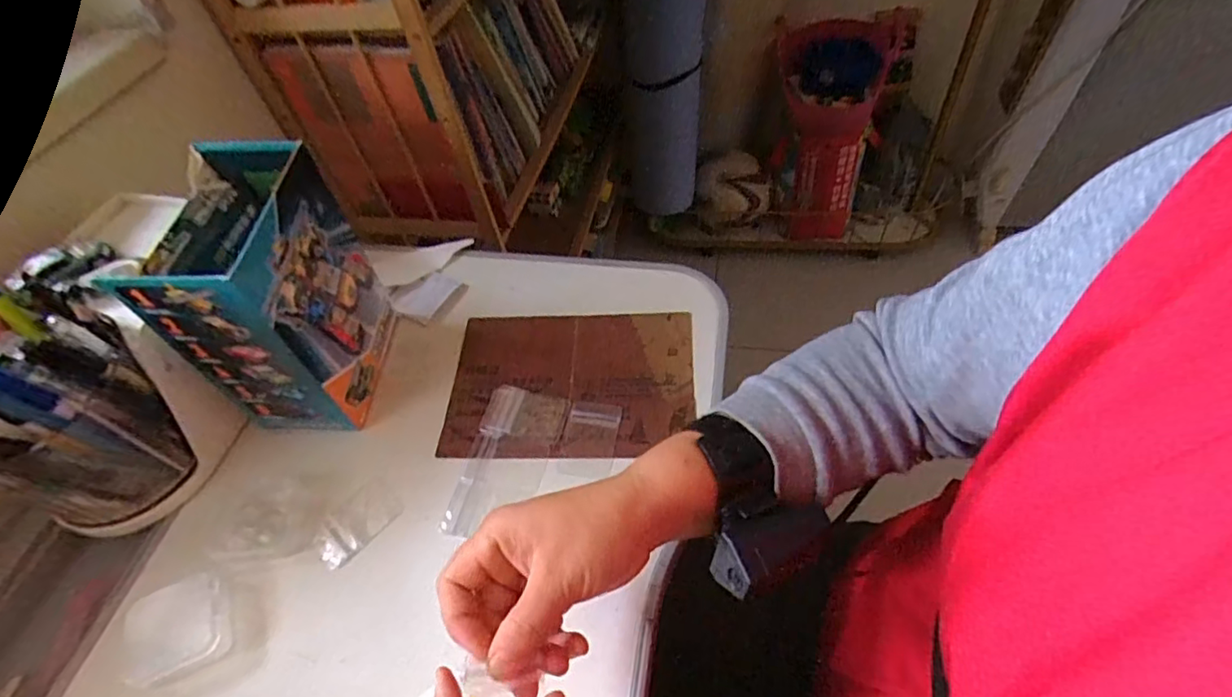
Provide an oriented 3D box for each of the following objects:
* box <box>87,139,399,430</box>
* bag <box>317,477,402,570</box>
[{"bbox_3d":[-0.237,-0.034,0.419,0.084,0.177,0.128,-2,54,5],"label":"box"},{"bbox_3d":[-0.184,0.123,0.407,0.038,0.004,0.060,35,62,25],"label":"bag"}]

